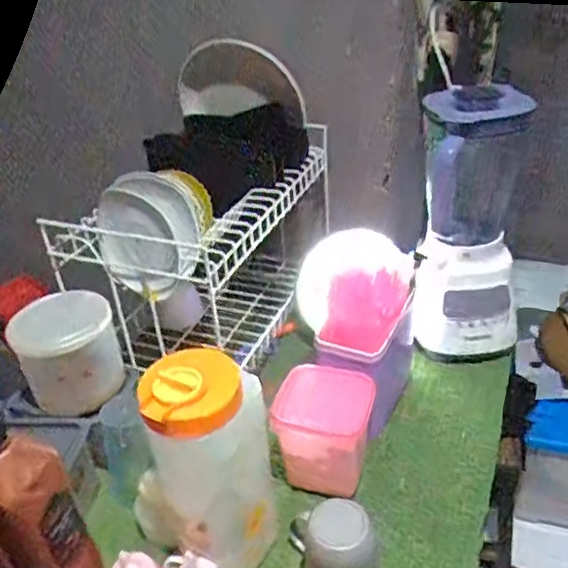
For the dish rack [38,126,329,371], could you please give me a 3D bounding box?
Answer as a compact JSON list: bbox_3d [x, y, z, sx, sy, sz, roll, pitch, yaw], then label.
[{"bbox_3d":[-0.104,-0.067,0.965,0.245,0.273,0.478,10,35,21],"label":"dish rack"}]

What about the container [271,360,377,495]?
[{"bbox_3d":[0.050,0.188,0.739,0.104,0.124,0.108,3,33,12],"label":"container"}]

